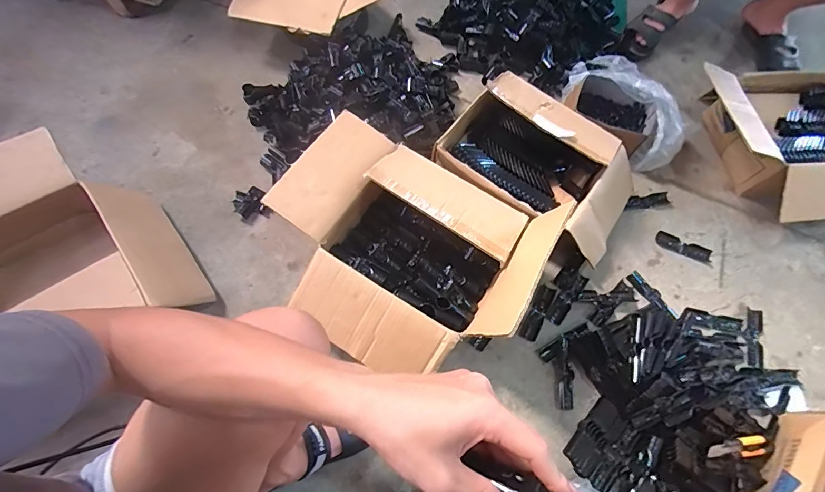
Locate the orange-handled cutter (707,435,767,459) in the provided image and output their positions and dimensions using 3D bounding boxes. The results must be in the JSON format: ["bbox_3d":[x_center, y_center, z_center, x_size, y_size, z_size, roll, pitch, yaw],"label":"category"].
[{"bbox_3d":[0.579,0.362,0.716,0.155,0.018,0.033,6,64,-24],"label":"orange-handled cutter"}]

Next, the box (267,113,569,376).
[{"bbox_3d":[-0.025,-0.011,0.786,0.487,0.200,0.356,25,67,7],"label":"box"}]

